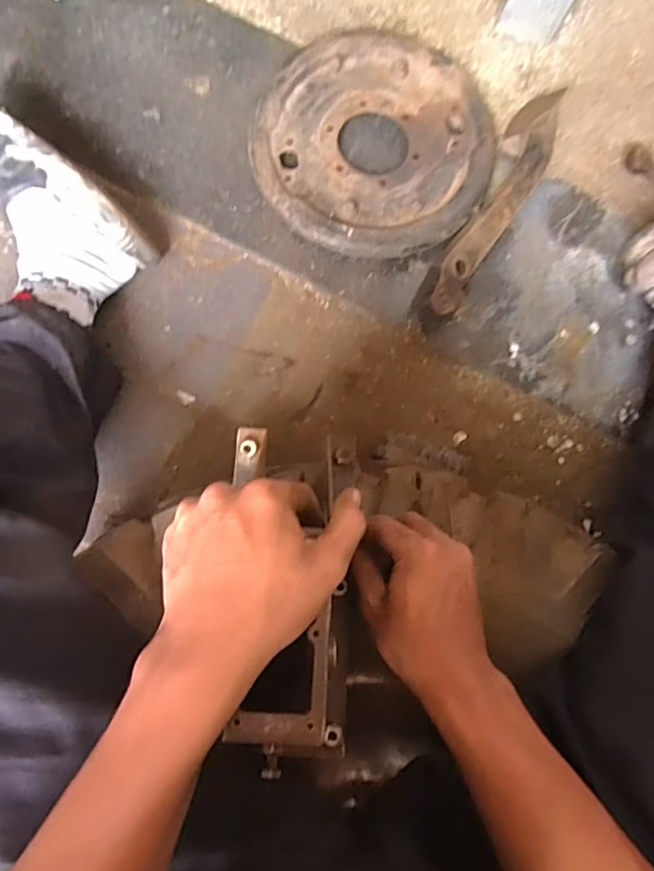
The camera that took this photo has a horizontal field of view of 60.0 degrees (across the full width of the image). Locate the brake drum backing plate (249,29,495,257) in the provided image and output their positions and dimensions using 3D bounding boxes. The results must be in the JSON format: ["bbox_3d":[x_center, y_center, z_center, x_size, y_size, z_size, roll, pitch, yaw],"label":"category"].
[{"bbox_3d":[0.059,-0.353,0.695,0.277,0.034,0.274,0,86,-4],"label":"brake drum backing plate"}]

